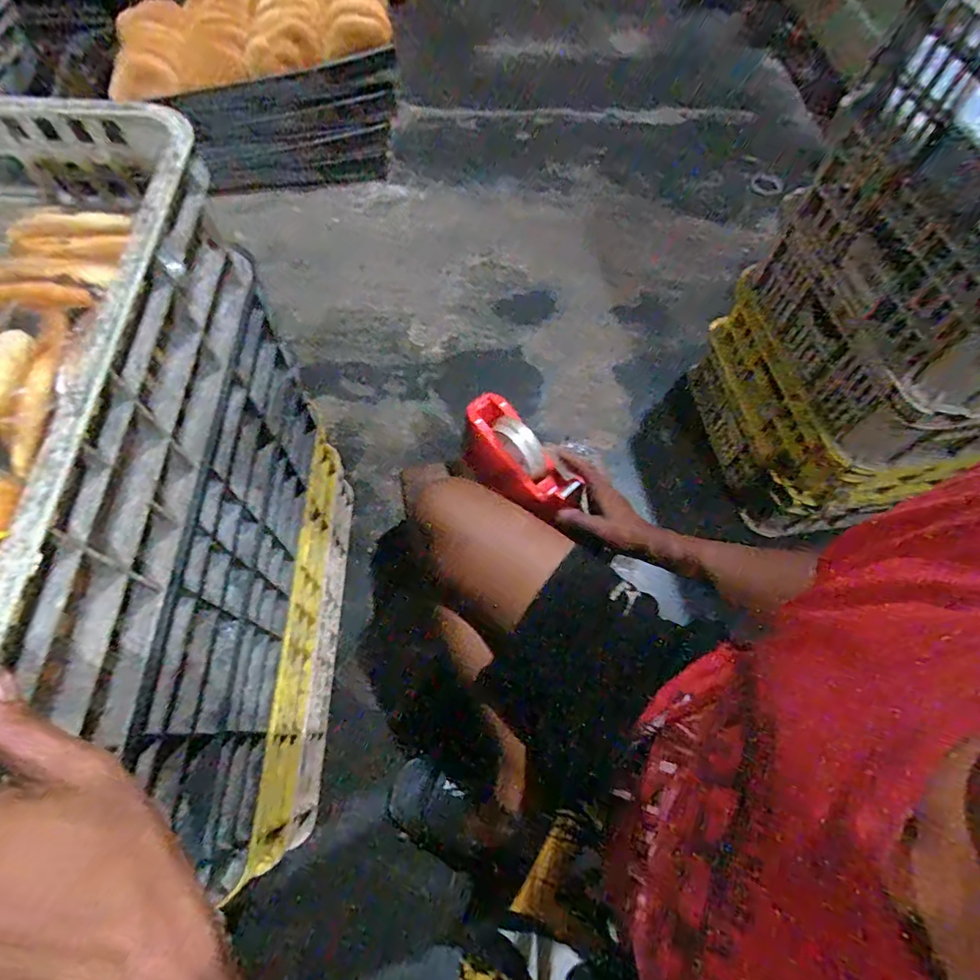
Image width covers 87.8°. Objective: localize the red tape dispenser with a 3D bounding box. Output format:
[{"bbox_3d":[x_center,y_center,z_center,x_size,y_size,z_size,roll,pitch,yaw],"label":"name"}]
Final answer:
[{"bbox_3d":[0.041,-0.043,0.713,0.181,0.114,0.069,40,69,16],"label":"red tape dispenser"}]

